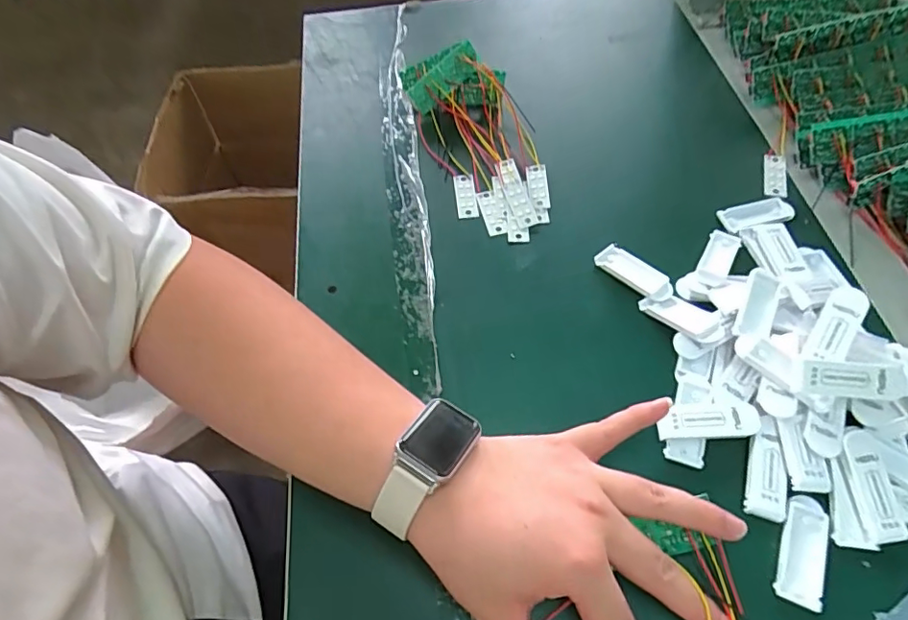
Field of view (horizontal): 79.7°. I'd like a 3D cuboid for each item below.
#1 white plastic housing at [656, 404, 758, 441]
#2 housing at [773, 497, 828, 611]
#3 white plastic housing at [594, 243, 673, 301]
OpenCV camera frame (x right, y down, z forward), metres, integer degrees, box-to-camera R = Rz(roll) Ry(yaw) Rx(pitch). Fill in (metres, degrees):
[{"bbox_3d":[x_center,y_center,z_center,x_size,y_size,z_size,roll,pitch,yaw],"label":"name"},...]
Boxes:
[{"bbox_3d":[0.151,0.067,0.324,0.058,0.010,0.020,-2,58,2],"label":"white plastic housing"},{"bbox_3d":[0.188,0.129,0.292,0.021,0.005,0.056,21,61,15],"label":"housing"},{"bbox_3d":[0.128,-0.026,0.388,0.020,0.015,0.058,-36,63,-18],"label":"white plastic housing"}]

